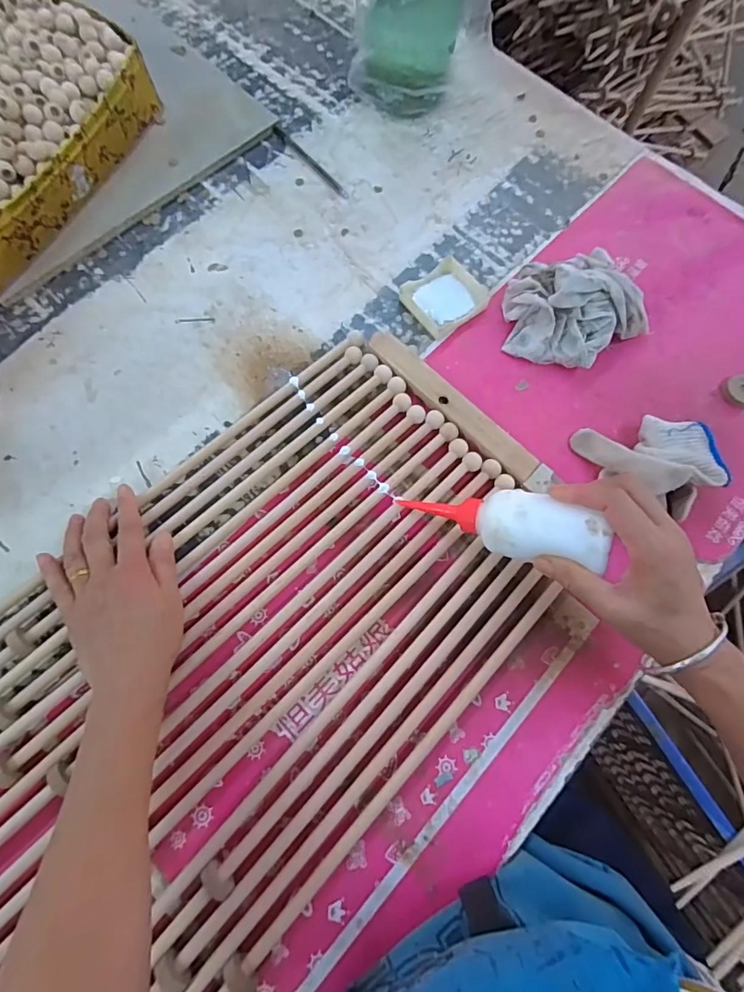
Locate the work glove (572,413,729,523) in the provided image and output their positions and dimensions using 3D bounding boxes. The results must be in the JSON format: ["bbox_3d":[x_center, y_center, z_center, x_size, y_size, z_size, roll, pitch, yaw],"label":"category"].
[{"bbox_3d":[0.275,-0.046,0.461,0.129,0.047,0.096,41,75,11],"label":"work glove"}]

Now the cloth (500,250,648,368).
[{"bbox_3d":[0.218,-0.201,0.501,0.137,0.056,0.113,-13,73,-6],"label":"cloth"}]

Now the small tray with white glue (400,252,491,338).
[{"bbox_3d":[0.083,-0.223,0.532,0.087,0.014,0.074,-36,77,-12],"label":"small tray with white glue"}]

